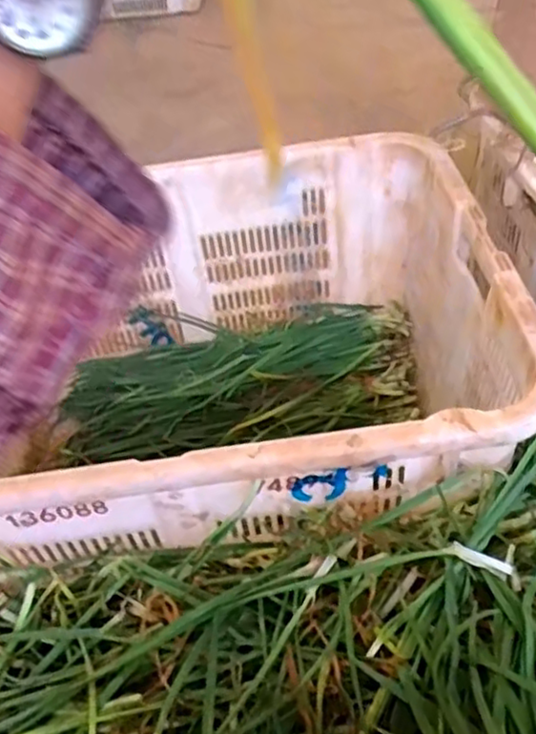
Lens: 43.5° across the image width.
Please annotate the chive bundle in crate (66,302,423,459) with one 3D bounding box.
[{"bbox_3d":[-0.048,0.026,0.965,0.508,0.099,0.188,-5,48,0],"label":"chive bundle in crate"}]

